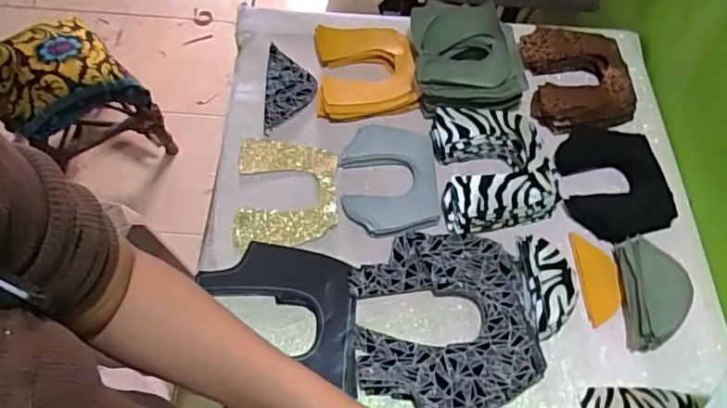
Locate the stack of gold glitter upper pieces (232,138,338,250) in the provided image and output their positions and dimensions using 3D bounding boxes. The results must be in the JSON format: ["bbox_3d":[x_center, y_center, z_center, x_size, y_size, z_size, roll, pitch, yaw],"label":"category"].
[{"bbox_3d":[-0.094,-0.019,0.682,0.120,0.008,0.148,0,60,-5],"label":"stack of gold glitter upper pieces"}]

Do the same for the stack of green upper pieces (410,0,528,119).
[{"bbox_3d":[0.140,-0.198,0.763,0.146,0.075,0.168,-2,60,-6],"label":"stack of green upper pieces"}]

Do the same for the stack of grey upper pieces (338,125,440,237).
[{"bbox_3d":[0.032,-0.033,0.679,0.115,0.017,0.145,-3,60,-6],"label":"stack of grey upper pieces"}]

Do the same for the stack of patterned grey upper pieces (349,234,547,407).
[{"bbox_3d":[0.085,0.123,0.589,0.185,0.023,0.197,-3,60,-6],"label":"stack of patterned grey upper pieces"}]

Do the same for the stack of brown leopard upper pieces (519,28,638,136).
[{"bbox_3d":[0.300,-0.183,0.786,0.139,0.035,0.168,-8,61,-9],"label":"stack of brown leopard upper pieces"}]

